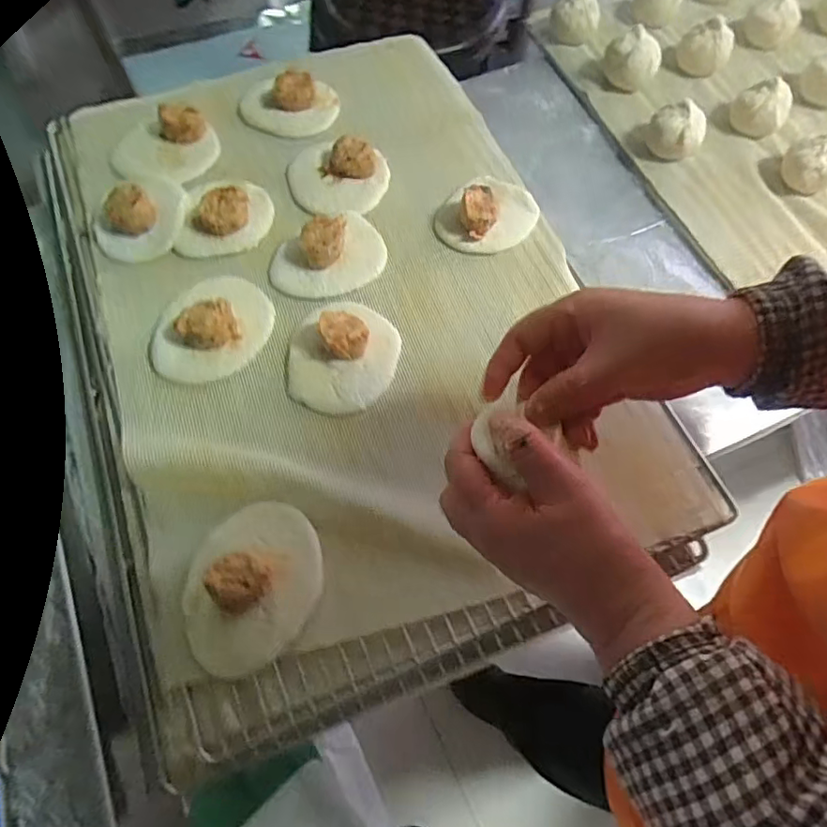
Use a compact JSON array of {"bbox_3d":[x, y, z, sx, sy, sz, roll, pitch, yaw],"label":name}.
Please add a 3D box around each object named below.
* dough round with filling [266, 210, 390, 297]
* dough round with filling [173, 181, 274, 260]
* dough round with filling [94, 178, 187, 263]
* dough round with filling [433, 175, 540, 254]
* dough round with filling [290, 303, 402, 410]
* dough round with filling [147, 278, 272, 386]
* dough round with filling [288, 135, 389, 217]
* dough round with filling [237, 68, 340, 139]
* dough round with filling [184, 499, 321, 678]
[{"bbox_3d":[-0.074,-0.140,0.479,0.099,0.029,0.072,-23,68,-13],"label":"dough round with filling"},{"bbox_3d":[-0.169,-0.182,0.499,0.078,0.026,0.084,5,65,-1],"label":"dough round with filling"},{"bbox_3d":[-0.243,-0.181,0.495,0.083,0.024,0.083,1,65,-3],"label":"dough round with filling"},{"bbox_3d":[0.066,-0.180,0.500,0.081,0.040,0.082,1,65,-3],"label":"dough round with filling"},{"bbox_3d":[-0.055,-0.051,0.439,0.082,0.030,0.096,14,65,3],"label":"dough round with filling"},{"bbox_3d":[-0.161,-0.073,0.449,0.084,0.030,0.103,11,65,2],"label":"dough round with filling"},{"bbox_3d":[-0.070,-0.224,0.519,0.089,0.028,0.083,1,65,-3],"label":"dough round with filling"},{"bbox_3d":[-0.129,-0.321,0.565,0.104,0.030,0.080,11,65,2],"label":"dough round with filling"},{"bbox_3d":[-0.105,0.109,0.364,0.084,0.021,0.106,7,65,0],"label":"dough round with filling"}]

